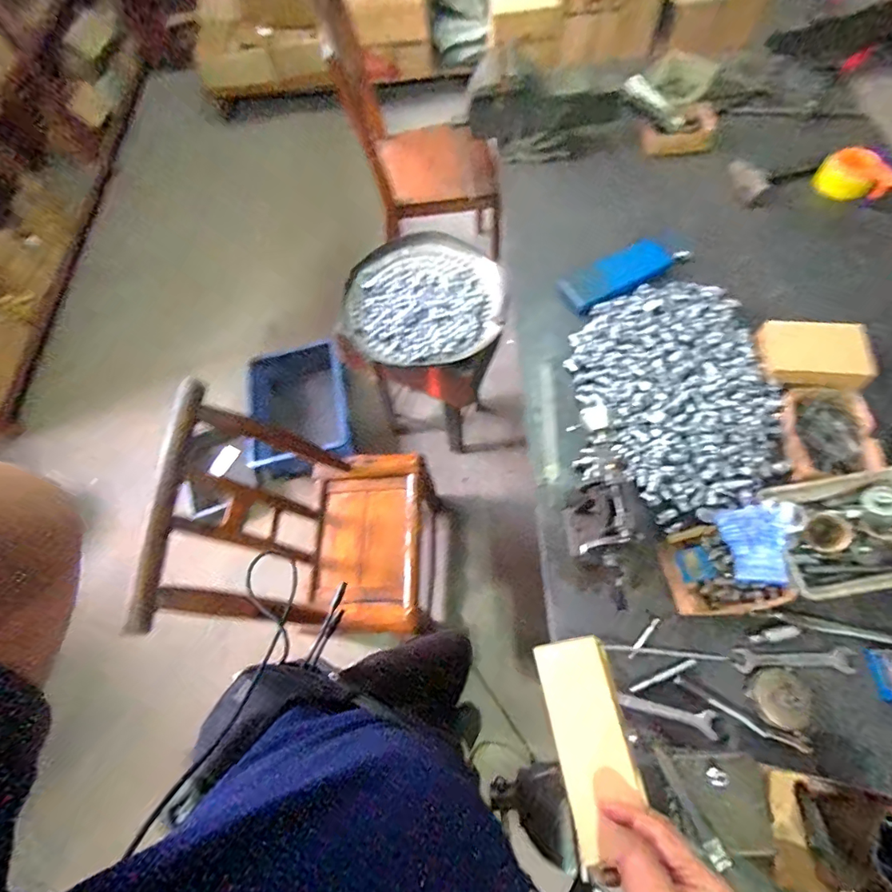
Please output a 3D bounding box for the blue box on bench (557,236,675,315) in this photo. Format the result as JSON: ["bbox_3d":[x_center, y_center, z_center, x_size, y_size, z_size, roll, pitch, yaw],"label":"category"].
[{"bbox_3d":[0.367,-0.369,0.977,0.252,0.030,0.080,-28,66,-9],"label":"blue box on bench"}]

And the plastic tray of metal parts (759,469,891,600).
[{"bbox_3d":[0.641,0.134,0.725,0.247,0.060,0.175,-9,65,-1],"label":"plastic tray of metal parts"}]

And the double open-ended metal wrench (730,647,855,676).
[{"bbox_3d":[0.518,0.318,0.685,0.167,0.006,0.035,-1,65,3],"label":"double open-ended metal wrench"}]

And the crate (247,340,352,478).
[{"bbox_3d":[-0.470,-0.120,1.457,0.295,0.114,0.380,-12,65,-2],"label":"crate"}]

